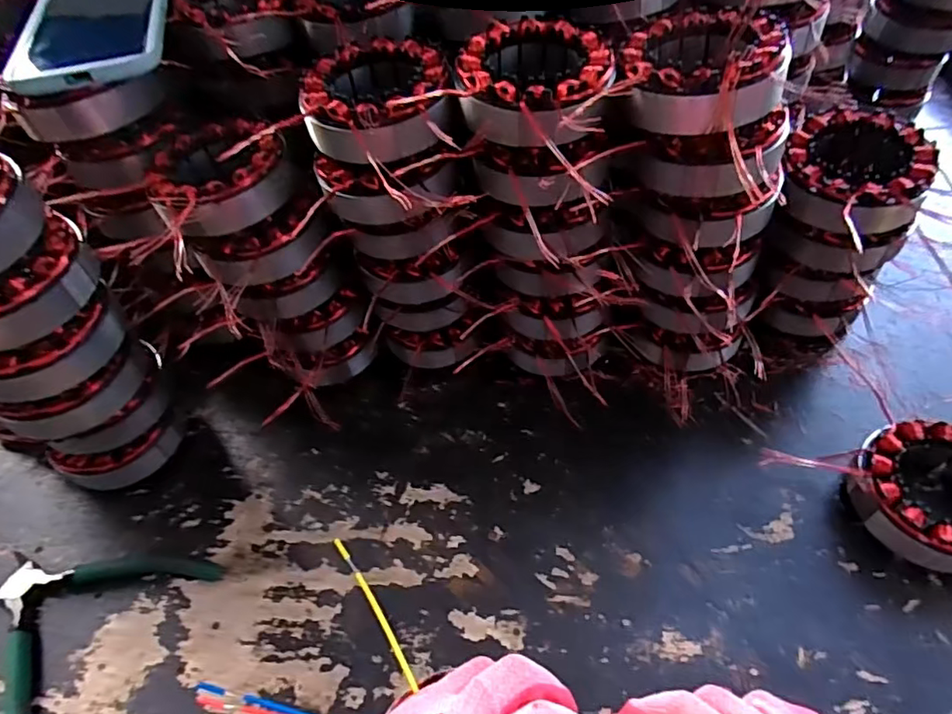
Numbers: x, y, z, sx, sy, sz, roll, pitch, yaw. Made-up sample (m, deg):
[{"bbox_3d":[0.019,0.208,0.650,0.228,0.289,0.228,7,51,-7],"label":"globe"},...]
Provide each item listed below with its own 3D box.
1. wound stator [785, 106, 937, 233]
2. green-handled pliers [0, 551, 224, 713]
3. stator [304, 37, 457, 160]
[{"bbox_3d":[0.238,-0.114,0.360,0.081,0.035,0.094,30,62,24],"label":"wound stator"},{"bbox_3d":[-0.256,0.164,0.357,0.129,0.018,0.132,21,59,20],"label":"green-handled pliers"},{"bbox_3d":[-0.055,-0.144,0.332,0.085,0.040,0.083,-3,54,4],"label":"stator"}]

